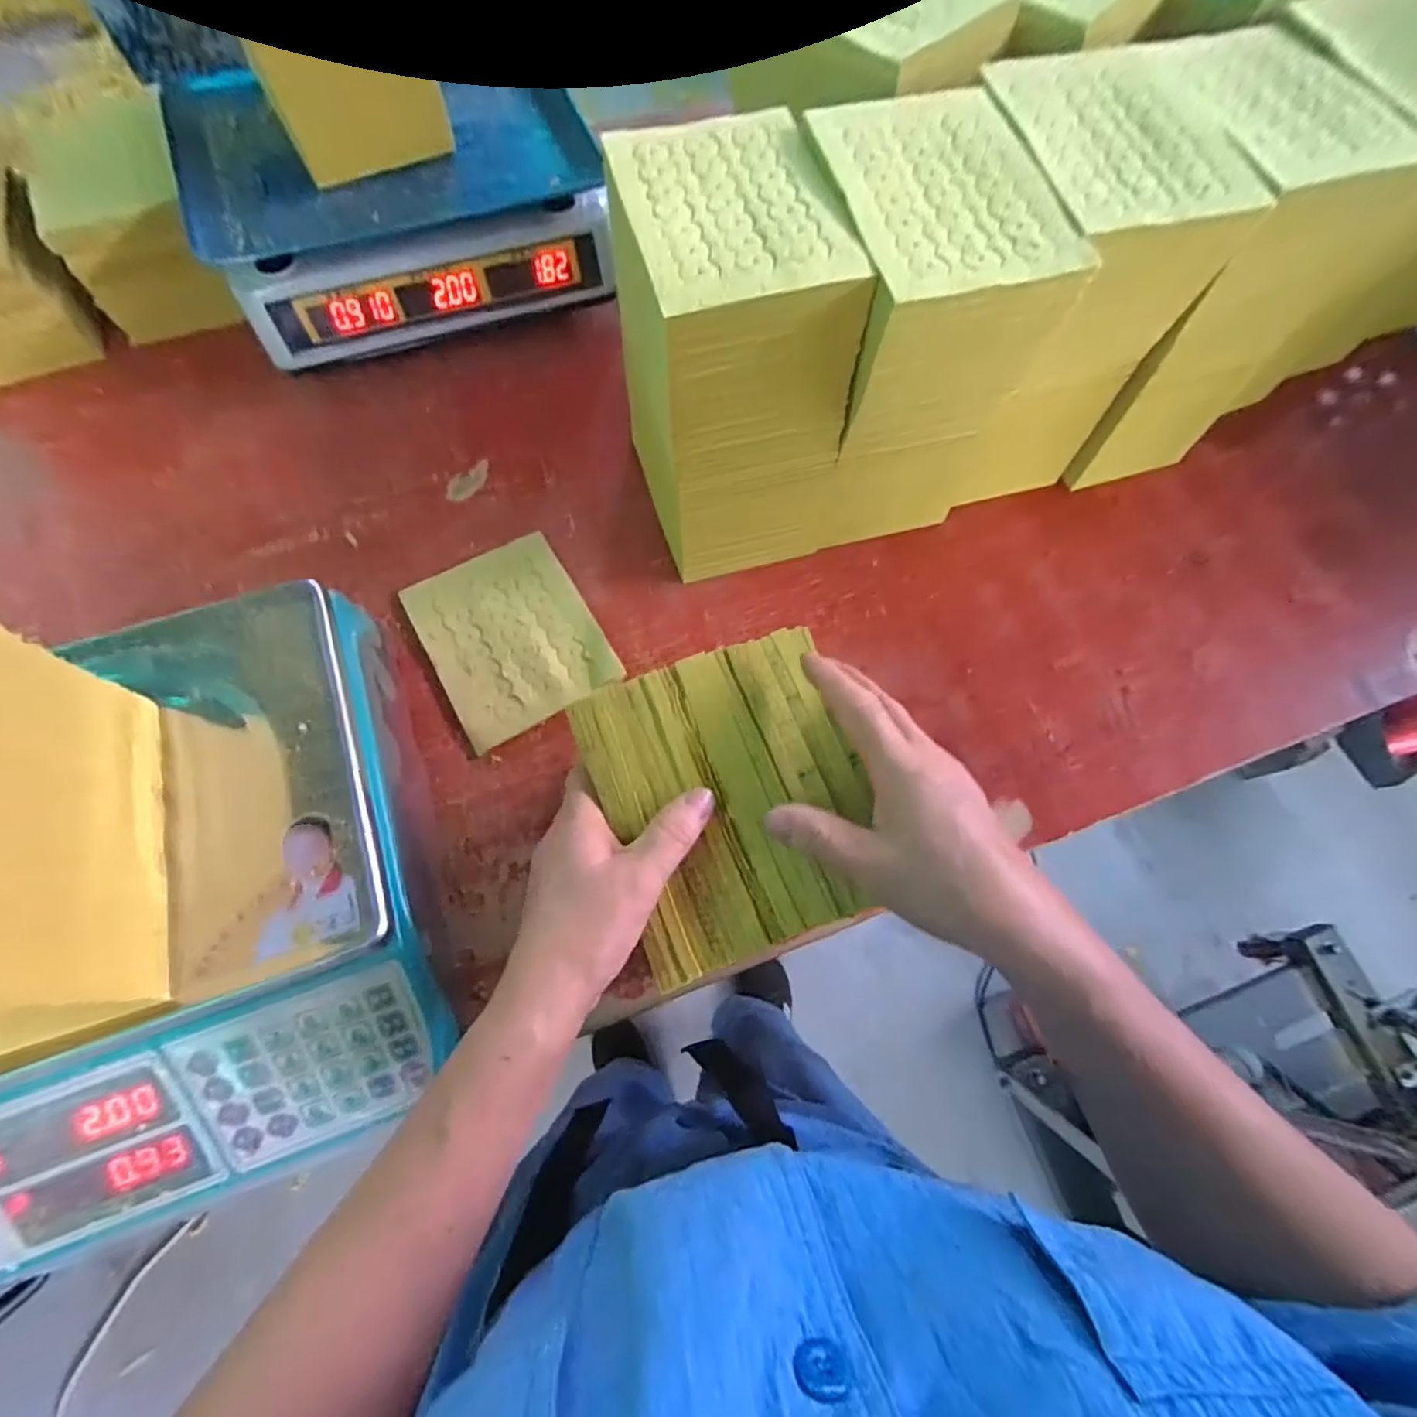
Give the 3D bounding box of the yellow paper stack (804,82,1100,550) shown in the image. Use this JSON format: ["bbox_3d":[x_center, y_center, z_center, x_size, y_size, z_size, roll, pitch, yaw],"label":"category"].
[{"bbox_3d":[0.133,-0.259,0.451,0.118,0.227,0.157,-12,71,-6],"label":"yellow paper stack"}]

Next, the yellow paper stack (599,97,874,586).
[{"bbox_3d":[0.012,-0.236,0.440,0.121,0.218,0.181,-15,71,-7],"label":"yellow paper stack"}]

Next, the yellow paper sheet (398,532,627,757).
[{"bbox_3d":[-0.155,-0.059,0.481,0.123,0.005,0.151,-28,74,-12],"label":"yellow paper sheet"}]

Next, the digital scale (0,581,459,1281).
[{"bbox_3d":[-0.316,0.121,0.355,0.303,0.110,0.299,-23,73,-10],"label":"digital scale"}]

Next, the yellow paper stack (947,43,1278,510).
[{"bbox_3d":[0.244,-0.302,0.451,0.121,0.204,0.176,-9,72,-6],"label":"yellow paper stack"}]

